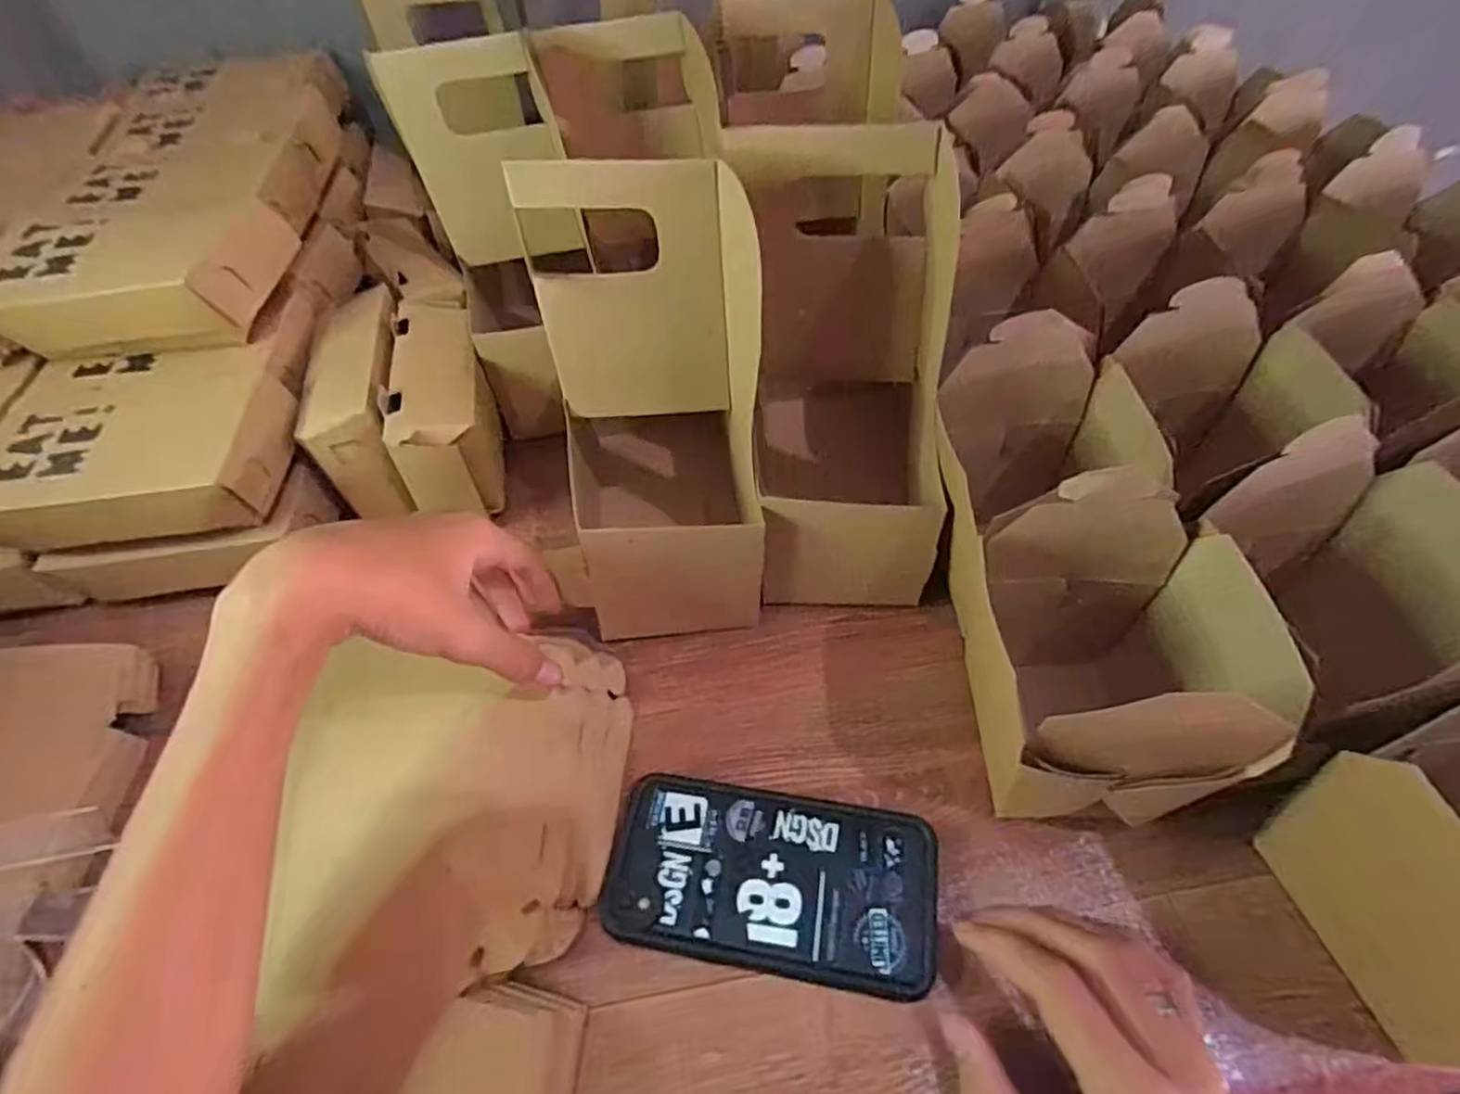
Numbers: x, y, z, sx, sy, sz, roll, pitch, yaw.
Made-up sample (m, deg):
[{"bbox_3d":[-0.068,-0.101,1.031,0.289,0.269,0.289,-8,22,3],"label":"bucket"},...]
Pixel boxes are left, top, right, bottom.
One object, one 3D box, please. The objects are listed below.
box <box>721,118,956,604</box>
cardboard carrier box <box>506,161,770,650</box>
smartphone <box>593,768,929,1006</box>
[{"bbox_3d":[0.055,-0.095,0.382,0.095,0.221,0.181,-3,51,2],"label":"box"},{"bbox_3d":[-0.045,-0.086,0.385,0.103,0.228,0.182,-11,51,-5],"label":"cardboard carrier box"},{"bbox_3d":[0.018,0.151,0.321,0.145,0.010,0.073,6,51,9],"label":"smartphone"}]

